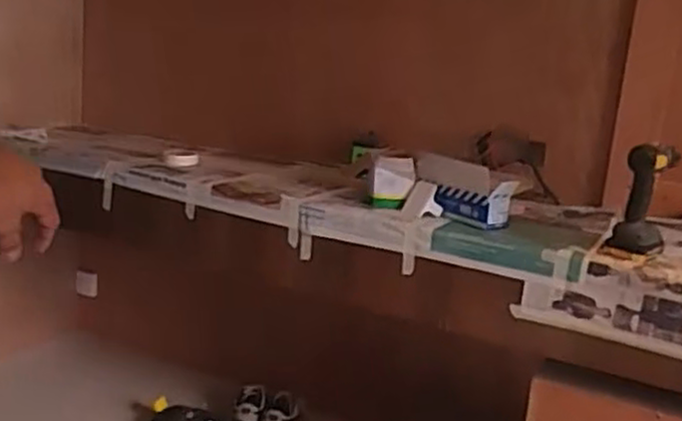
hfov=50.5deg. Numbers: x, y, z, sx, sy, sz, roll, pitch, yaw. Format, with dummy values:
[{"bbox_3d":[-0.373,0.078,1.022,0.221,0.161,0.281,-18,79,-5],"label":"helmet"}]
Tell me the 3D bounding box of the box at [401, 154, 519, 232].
[{"bbox_3d":[0.255,-0.034,1.580,0.231,0.139,0.069,15,15,39],"label":"box"}]

